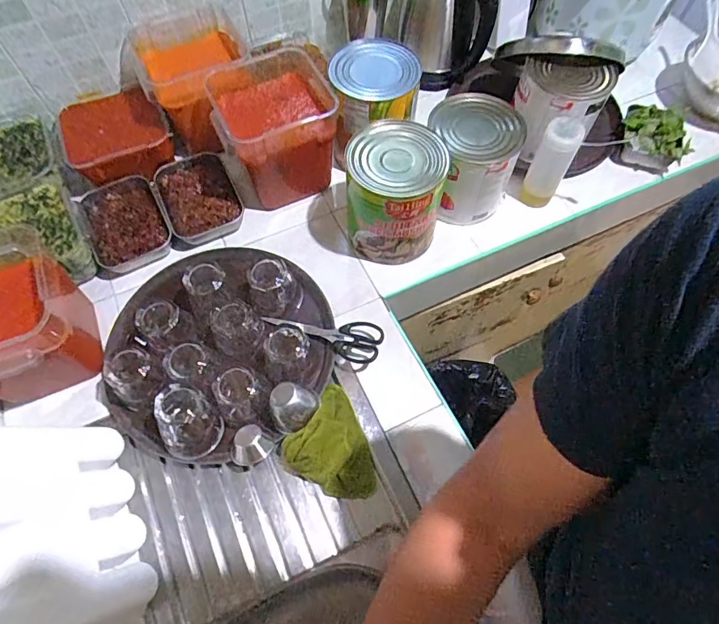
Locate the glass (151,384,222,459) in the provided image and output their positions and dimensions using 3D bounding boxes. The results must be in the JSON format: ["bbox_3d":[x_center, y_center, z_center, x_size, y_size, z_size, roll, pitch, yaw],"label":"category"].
[{"bbox_3d":[-0.236,0.154,0.622,0.078,0.084,0.078,0,63,-1],"label":"glass"}]

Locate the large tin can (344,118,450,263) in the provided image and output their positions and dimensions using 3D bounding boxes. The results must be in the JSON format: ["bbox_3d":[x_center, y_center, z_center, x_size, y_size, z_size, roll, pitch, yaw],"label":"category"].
[{"bbox_3d":[0.057,-0.190,0.739,0.147,0.167,0.160,0,63,-1],"label":"large tin can"}]

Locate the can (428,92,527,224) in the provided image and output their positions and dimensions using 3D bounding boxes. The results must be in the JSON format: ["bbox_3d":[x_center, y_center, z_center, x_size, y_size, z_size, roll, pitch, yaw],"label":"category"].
[{"bbox_3d":[0.190,-0.268,0.780,0.138,0.157,0.154,-7,64,-4],"label":"can"}]

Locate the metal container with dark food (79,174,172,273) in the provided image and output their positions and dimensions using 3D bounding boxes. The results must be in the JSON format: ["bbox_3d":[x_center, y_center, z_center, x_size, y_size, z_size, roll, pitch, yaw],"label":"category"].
[{"bbox_3d":[-0.406,-0.156,0.792,0.123,0.037,0.170,-23,66,-12],"label":"metal container with dark food"}]

